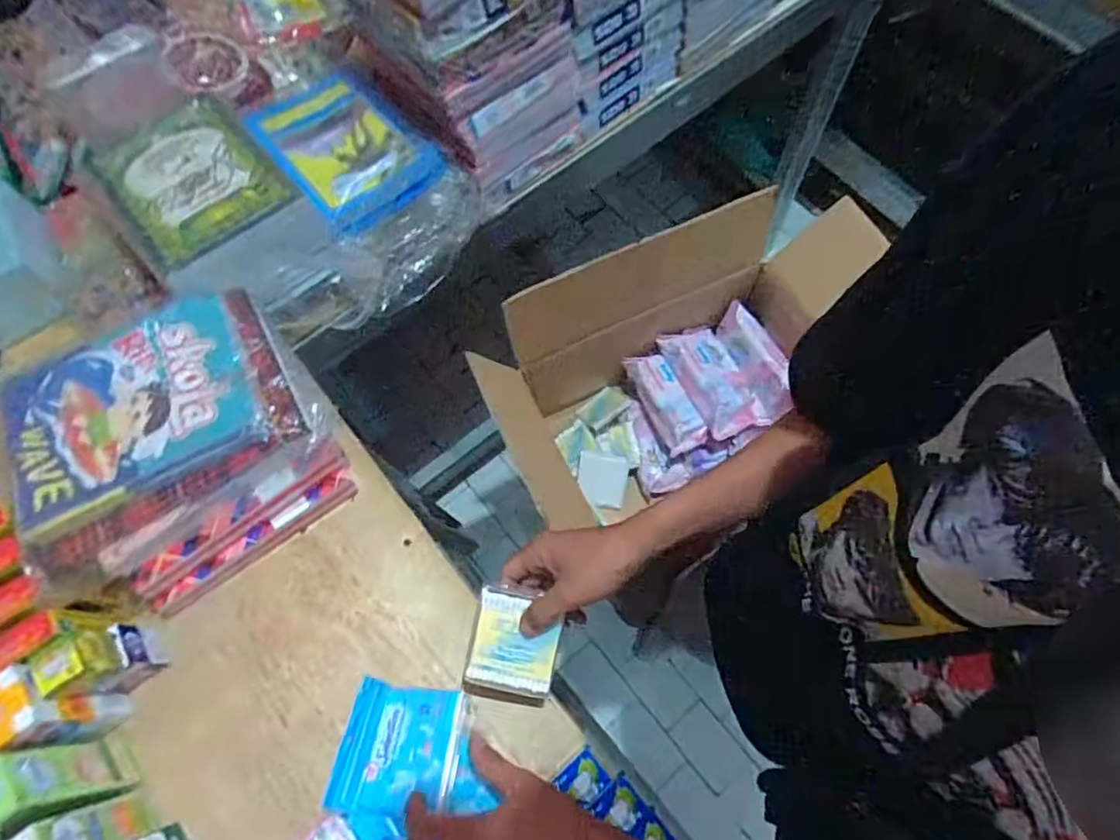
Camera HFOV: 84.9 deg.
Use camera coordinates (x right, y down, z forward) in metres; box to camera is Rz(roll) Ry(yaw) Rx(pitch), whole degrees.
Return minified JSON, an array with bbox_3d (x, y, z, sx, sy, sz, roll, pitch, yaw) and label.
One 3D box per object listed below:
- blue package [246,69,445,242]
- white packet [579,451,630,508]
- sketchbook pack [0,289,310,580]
[{"bbox_3d":[-0.252,-0.313,0.678,0.145,0.029,0.227,-43,73,-13],"label":"blue package"},{"bbox_3d":[0.063,0.090,0.929,0.073,0.007,0.081,8,102,-2],"label":"white packet"},{"bbox_3d":[-0.372,-0.005,0.556,0.242,0.043,0.197,-31,71,-9],"label":"sketchbook pack"}]

